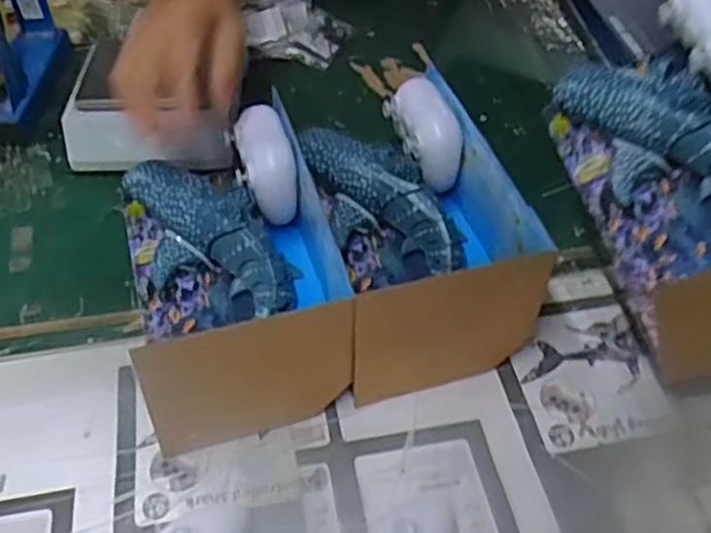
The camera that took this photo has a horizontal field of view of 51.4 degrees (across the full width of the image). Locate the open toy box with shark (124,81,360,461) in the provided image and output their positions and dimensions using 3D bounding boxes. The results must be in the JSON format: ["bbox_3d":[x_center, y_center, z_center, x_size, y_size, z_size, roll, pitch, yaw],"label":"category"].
[{"bbox_3d":[-0.105,-0.008,0.629,0.179,0.115,0.249,-10,47,-8],"label":"open toy box with shark"}]

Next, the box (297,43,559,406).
[{"bbox_3d":[0.053,-0.044,0.660,0.148,0.118,0.285,-10,47,-8],"label":"box"}]

